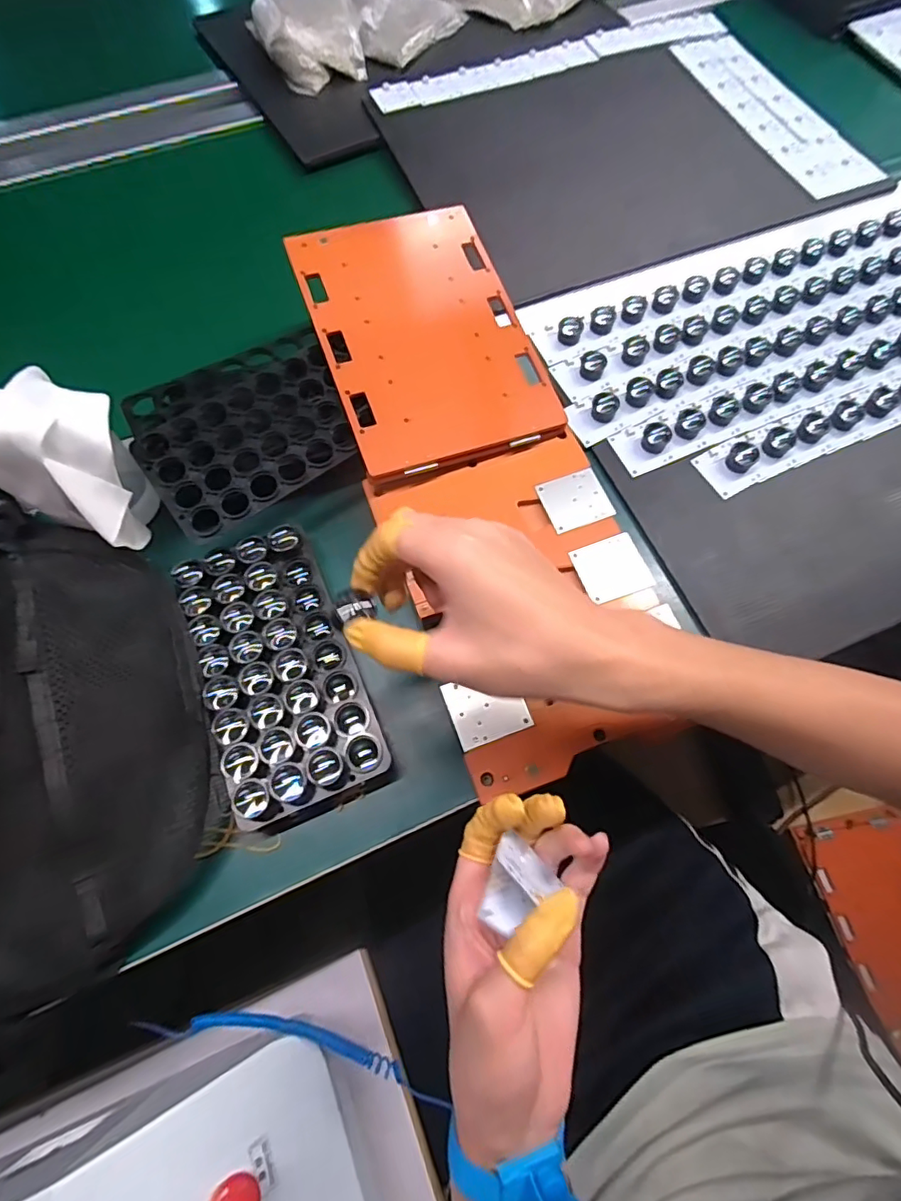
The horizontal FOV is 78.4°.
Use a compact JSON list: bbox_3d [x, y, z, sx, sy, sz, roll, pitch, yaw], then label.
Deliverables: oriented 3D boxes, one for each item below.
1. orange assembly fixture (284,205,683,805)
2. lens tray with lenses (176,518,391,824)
[{"bbox_3d":[0.017,-0.109,0.420,0.164,0.029,0.460,-18,75,-11],"label":"orange assembly fixture"},{"bbox_3d":[-0.119,0.043,0.377,0.095,0.023,0.188,-23,70,-9],"label":"lens tray with lenses"}]

